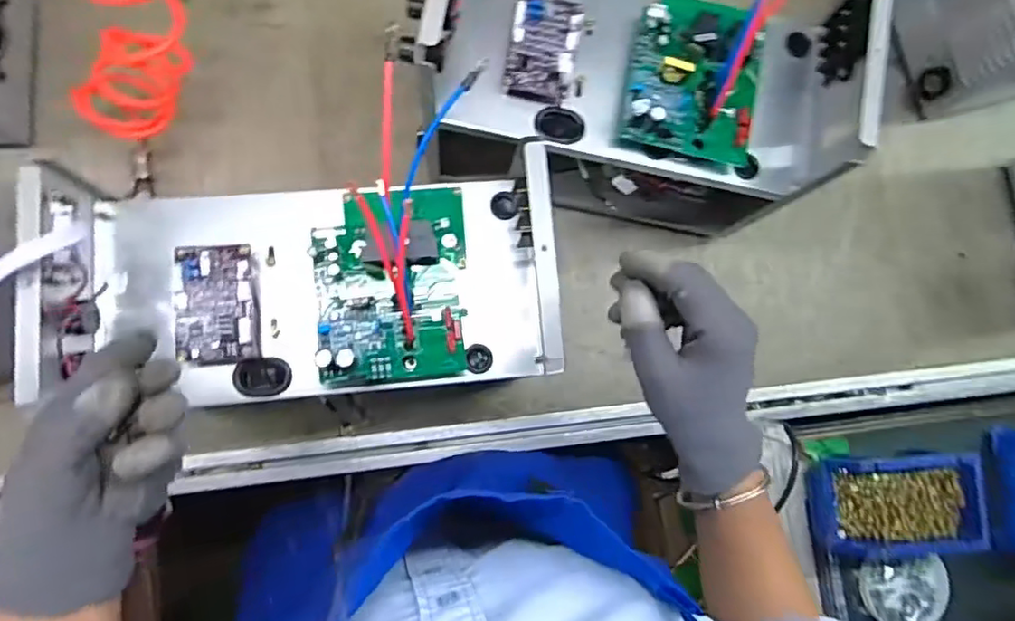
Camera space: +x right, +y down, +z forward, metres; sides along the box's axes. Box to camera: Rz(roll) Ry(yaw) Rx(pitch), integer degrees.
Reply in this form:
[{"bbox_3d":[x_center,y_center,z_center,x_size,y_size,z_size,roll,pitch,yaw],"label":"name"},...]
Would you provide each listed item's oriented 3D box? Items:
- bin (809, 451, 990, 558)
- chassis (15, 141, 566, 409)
[{"bbox_3d":[0.428,0.209,0.671,0.170,0.058,0.101,-3,84,-6],"label":"bin"},{"bbox_3d":[-0.161,-0.020,0.493,0.355,0.139,0.170,-6,84,-6],"label":"chassis"}]

